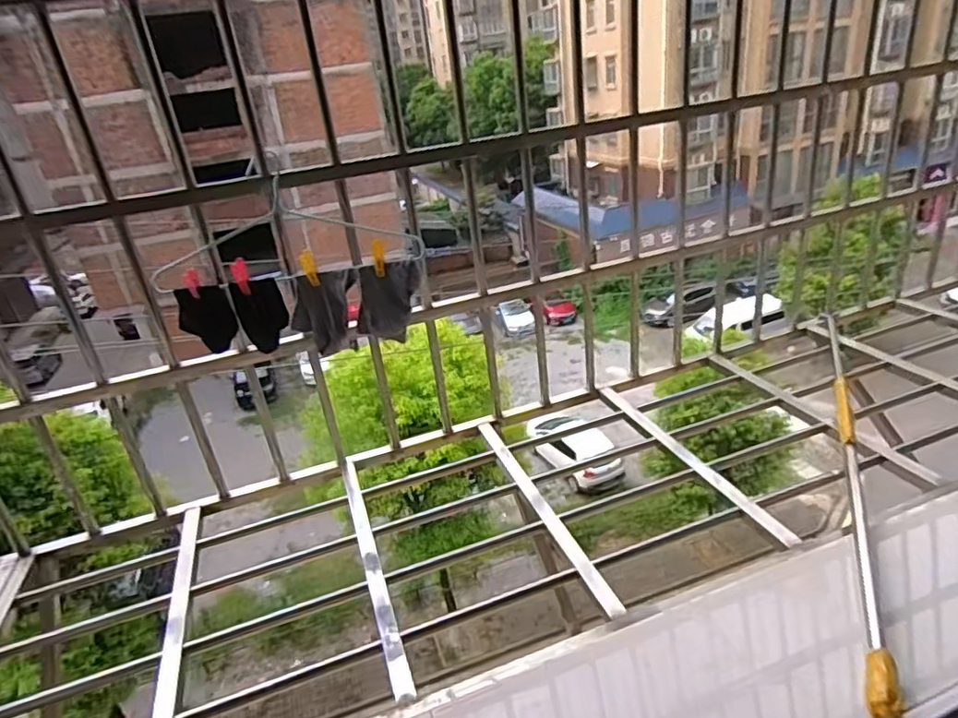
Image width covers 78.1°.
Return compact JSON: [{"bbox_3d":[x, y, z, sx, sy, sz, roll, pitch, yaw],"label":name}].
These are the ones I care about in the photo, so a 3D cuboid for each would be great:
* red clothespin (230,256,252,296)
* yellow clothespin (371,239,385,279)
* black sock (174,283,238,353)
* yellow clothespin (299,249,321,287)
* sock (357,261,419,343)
[{"bbox_3d":[-0.375,-0.130,0.935,0.024,0.056,0.022,-17,28,-19],"label":"red clothespin"},{"bbox_3d":[-0.154,-0.154,0.904,0.015,0.059,0.015,-7,-2,0],"label":"yellow clothespin"},{"bbox_3d":[-0.439,-0.063,0.953,0.083,0.104,0.024,-8,13,-13],"label":"black sock"},{"bbox_3d":[-0.260,-0.140,0.913,0.023,0.058,0.012,-19,3,-23],"label":"yellow clothespin"},{"bbox_3d":[-0.143,-0.089,0.929,0.105,0.118,0.022,-6,26,3],"label":"sock"}]

